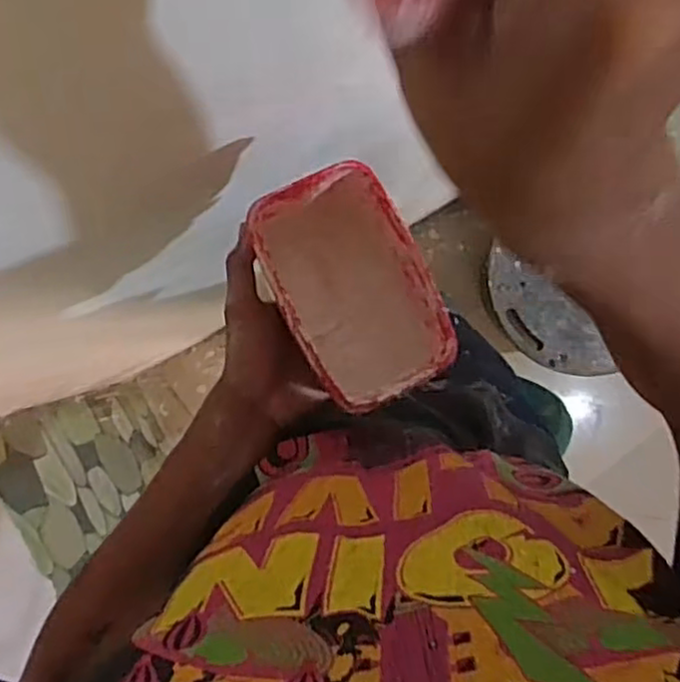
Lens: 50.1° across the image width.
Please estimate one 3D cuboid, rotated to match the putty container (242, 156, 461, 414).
[{"bbox_3d":[0.009,-0.037,0.519,0.094,0.084,0.156,-28,90,0],"label":"putty container"}]

